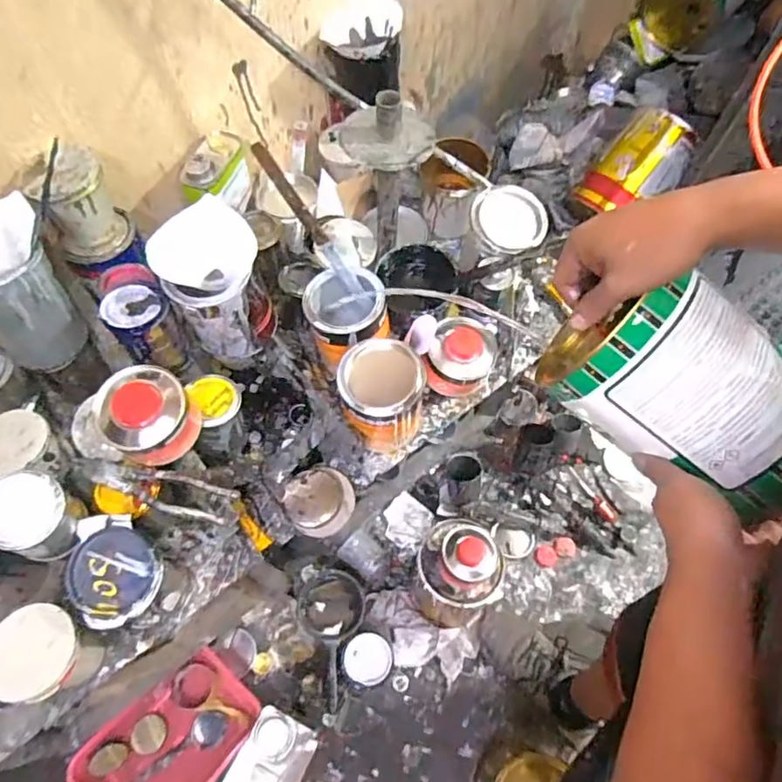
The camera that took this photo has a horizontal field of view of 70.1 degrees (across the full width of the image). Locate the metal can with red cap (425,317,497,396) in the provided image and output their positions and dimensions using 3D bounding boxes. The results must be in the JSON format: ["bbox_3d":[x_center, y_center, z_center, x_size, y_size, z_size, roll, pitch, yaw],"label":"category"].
[{"bbox_3d":[0.105,-0.050,0.821,0.095,0.073,0.098,0,63,0],"label":"metal can with red cap"}]

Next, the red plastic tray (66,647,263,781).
[{"bbox_3d":[-0.426,0.673,1.075,0.217,0.062,0.324,36,68,17],"label":"red plastic tray"}]

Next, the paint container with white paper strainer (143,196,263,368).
[{"bbox_3d":[-0.210,-0.123,0.684,0.116,0.178,0.096,-24,65,-12],"label":"paint container with white paper strainer"}]

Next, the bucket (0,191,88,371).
[{"bbox_3d":[-0.443,-0.125,0.673,0.121,0.149,0.113,-41,70,-19],"label":"bucket"}]

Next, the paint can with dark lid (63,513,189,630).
[{"bbox_3d":[-0.293,0.210,0.627,0.109,0.130,0.091,42,70,19],"label":"paint can with dark lid"}]

